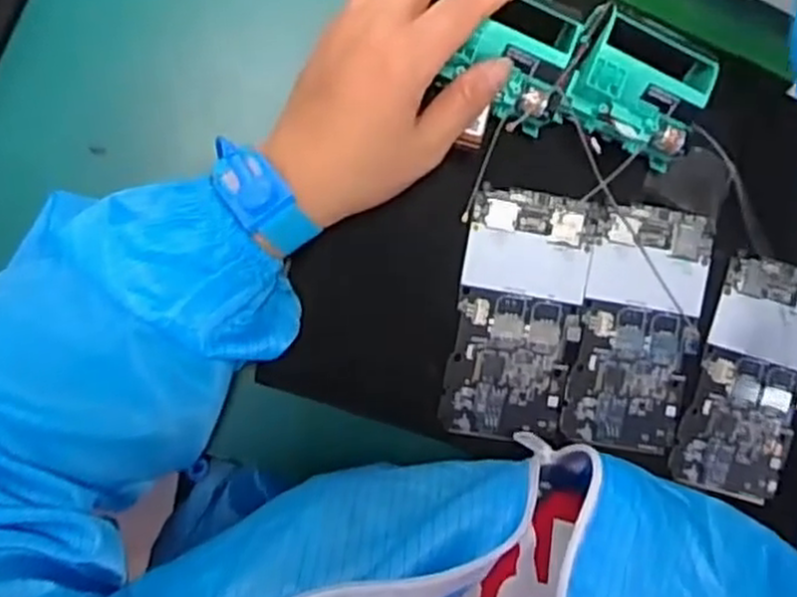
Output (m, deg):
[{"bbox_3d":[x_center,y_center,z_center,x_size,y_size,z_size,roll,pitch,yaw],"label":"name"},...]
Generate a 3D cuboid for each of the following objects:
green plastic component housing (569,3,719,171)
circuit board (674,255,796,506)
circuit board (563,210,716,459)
[{"bbox_3d":[0.121,-0.108,0.389,0.068,0.033,0.057,22,89,-9],"label":"green plastic component housing"},{"bbox_3d":[0.198,0.045,0.429,0.064,0.010,0.129,16,90,-9],"label":"circuit board"},{"bbox_3d":[0.130,0.017,0.418,0.066,0.007,0.129,9,91,-9],"label":"circuit board"}]

